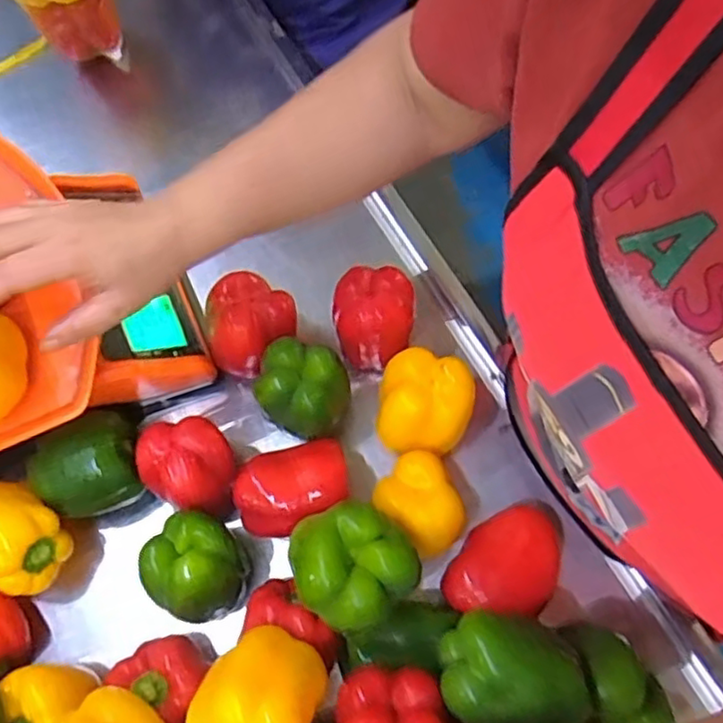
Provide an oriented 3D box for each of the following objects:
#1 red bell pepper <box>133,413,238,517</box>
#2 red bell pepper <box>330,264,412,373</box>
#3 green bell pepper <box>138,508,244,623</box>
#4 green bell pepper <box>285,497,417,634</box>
[{"bbox_3d":[-0.144,0.088,0.543,0.074,0.072,0.068,0,70,0],"label":"red bell pepper"},{"bbox_3d":[0.010,-0.038,0.576,0.066,0.068,0.071,0,70,0],"label":"red bell pepper"},{"bbox_3d":[-0.128,0.160,0.507,0.069,0.079,0.070,0,70,0],"label":"green bell pepper"},{"bbox_3d":[-0.006,0.146,0.471,0.083,0.064,0.080,0,70,0],"label":"green bell pepper"}]

